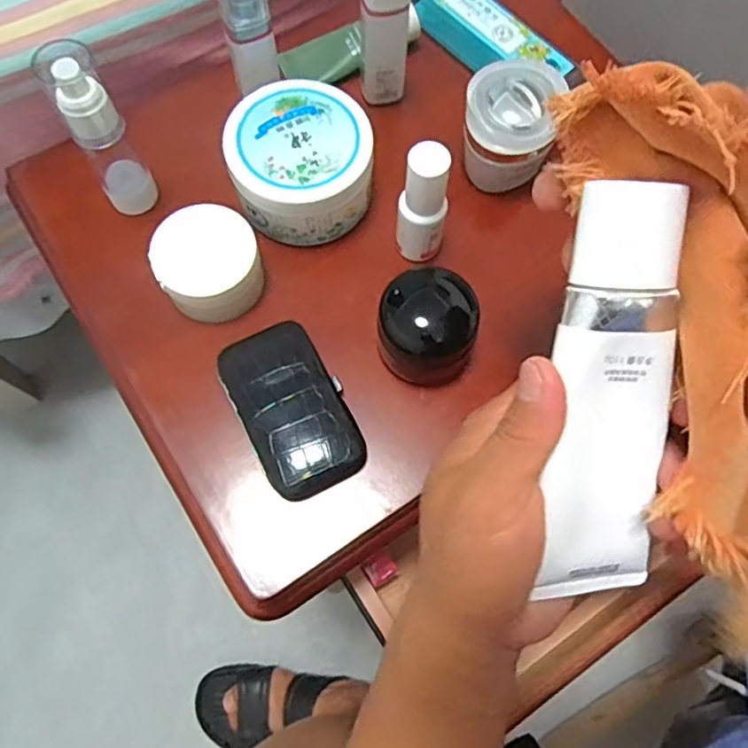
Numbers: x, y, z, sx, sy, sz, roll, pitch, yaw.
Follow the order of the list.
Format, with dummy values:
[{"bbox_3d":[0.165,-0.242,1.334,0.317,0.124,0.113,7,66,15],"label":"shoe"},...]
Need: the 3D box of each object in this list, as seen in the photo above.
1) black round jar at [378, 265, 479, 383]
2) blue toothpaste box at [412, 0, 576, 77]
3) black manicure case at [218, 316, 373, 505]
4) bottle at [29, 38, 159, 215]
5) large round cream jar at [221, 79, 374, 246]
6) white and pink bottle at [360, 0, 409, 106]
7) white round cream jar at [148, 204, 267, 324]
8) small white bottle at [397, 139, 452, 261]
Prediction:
[{"bbox_3d":[0.033,-0.031,0.394,0.059,0.045,0.064,0,71,0],"label":"black round jar"},{"bbox_3d":[0.083,-0.263,0.474,0.148,0.034,0.036,43,76,13],"label":"blue toothpaste box"},{"bbox_3d":[-0.052,0.021,0.387,0.062,0.018,0.107,-27,74,-9],"label":"black manicure case"},{"bbox_3d":[-0.168,-0.149,0.381,0.032,0.118,0.027,-30,74,-10],"label":"bottle"},{"bbox_3d":[-0.049,-0.139,0.424,0.092,0.064,0.091,0,71,0],"label":"large round cream jar"},{"bbox_3d":[0.007,-0.239,0.420,0.032,0.116,0.029,1,71,0],"label":"white and pink bottle"},{"bbox_3d":[-0.106,-0.071,0.399,0.063,0.036,0.063,0,71,0],"label":"white round cream jar"},{"bbox_3d":[0.031,-0.106,0.391,0.028,0.089,0.025,8,71,2],"label":"small white bottle"}]

